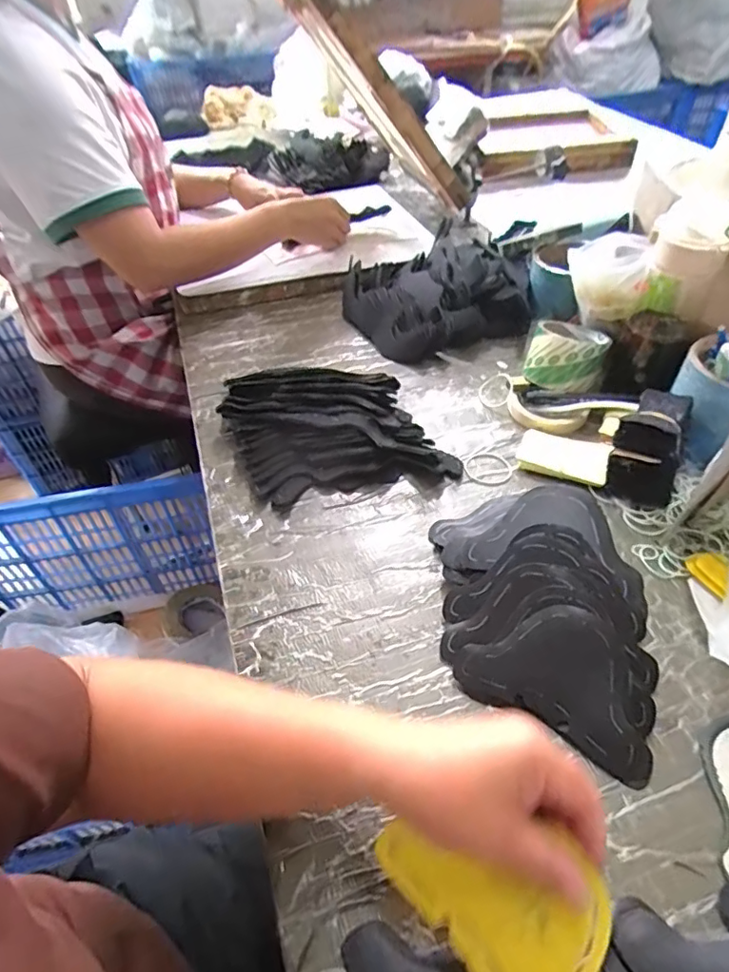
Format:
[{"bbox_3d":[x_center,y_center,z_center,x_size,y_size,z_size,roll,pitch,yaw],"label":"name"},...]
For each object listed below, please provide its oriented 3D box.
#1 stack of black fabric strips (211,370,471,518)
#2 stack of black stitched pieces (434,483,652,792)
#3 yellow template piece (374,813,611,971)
[{"bbox_3d":[-0.040,-0.063,0.605,0.195,0.038,0.228,-23,50,-18],"label":"stack of black fabric strips"},{"bbox_3d":[0.142,0.089,0.441,0.183,0.059,0.228,11,48,12],"label":"stack of black stitched pieces"},{"bbox_3d":[0.075,0.227,0.284,0.095,0.012,0.134,-45,67,-3],"label":"yellow template piece"}]

